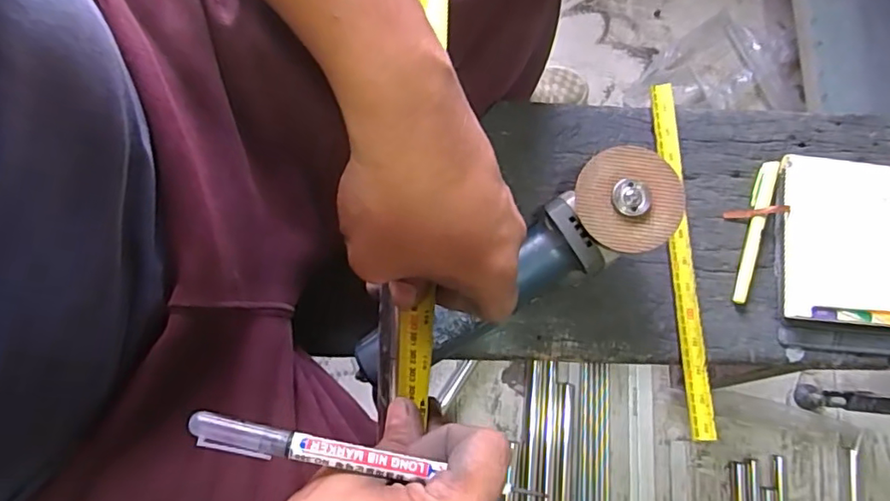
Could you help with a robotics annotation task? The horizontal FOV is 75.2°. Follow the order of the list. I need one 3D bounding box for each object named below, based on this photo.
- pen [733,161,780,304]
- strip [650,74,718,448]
[{"bbox_3d":[0.292,-0.018,0.544,0.015,0.011,0.139,16,80,3],"label":"pen"},{"bbox_3d":[0.222,0.002,0.543,0.021,0.008,0.333,-3,79,0],"label":"strip"}]

